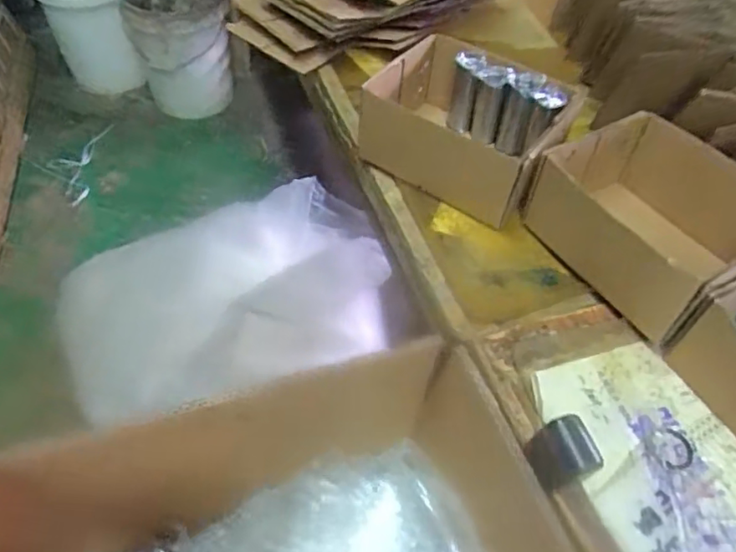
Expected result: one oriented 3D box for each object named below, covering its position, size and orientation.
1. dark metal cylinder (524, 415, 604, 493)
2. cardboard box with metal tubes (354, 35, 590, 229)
[{"bbox_3d":[0.118,0.109,0.355,0.030,0.036,0.032,-14,54,-15],"label":"dark metal cylinder"},{"bbox_3d":[0.106,-0.166,0.642,0.202,0.100,0.153,31,56,19],"label":"cardboard box with metal tubes"}]

